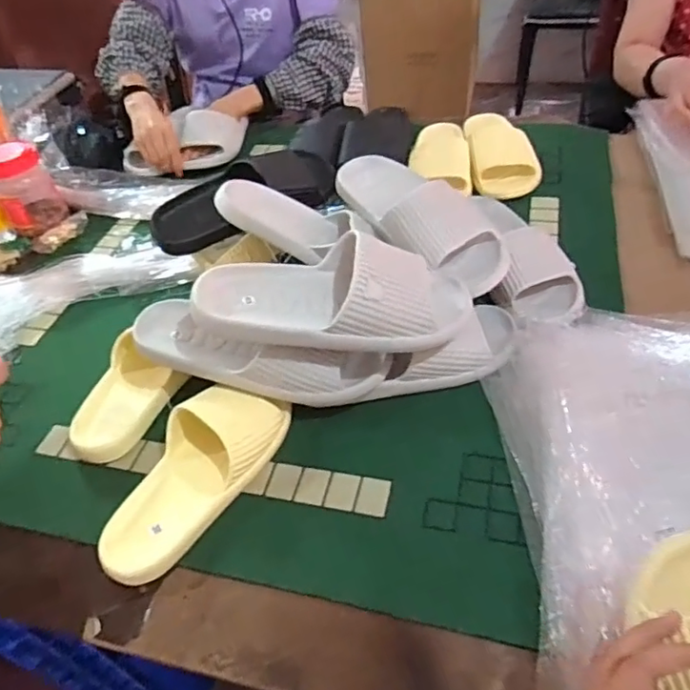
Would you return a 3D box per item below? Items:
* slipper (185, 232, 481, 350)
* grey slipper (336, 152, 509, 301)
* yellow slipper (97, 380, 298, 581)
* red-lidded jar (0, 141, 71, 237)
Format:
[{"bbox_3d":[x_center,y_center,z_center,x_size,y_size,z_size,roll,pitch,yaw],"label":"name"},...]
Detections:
[{"bbox_3d":[-0.008,-0.050,0.585,0.272,0.078,0.104,-7,46,0],"label":"slipper"},{"bbox_3d":[0.093,-0.169,0.717,0.111,0.069,0.267,-27,49,-18],"label":"grey slipper"},{"bbox_3d":[-0.151,0.117,0.568,0.096,0.064,0.215,28,55,29],"label":"yellow slipper"},{"bbox_3d":[-0.514,-0.248,0.935,0.094,0.119,0.111,-30,50,-21],"label":"red-lidded jar"}]

